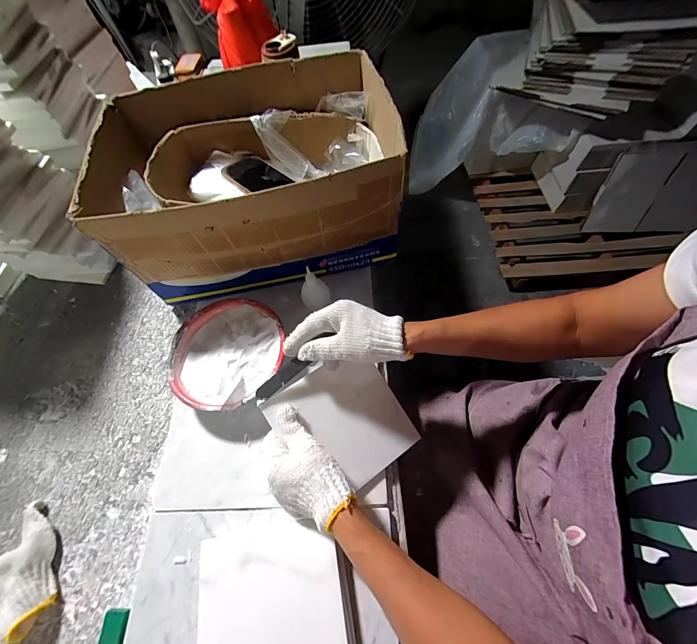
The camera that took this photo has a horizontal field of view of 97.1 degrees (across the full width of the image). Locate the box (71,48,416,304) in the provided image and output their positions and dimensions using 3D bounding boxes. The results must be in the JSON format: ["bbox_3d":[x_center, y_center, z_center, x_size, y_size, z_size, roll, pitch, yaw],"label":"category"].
[{"bbox_3d":[-0.147,-0.242,0.507,0.411,0.183,0.310,-12,65,-2],"label":"box"}]

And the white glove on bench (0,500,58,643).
[{"bbox_3d":[-0.432,0.319,0.366,0.143,0.055,0.138,-30,67,-10],"label":"white glove on bench"}]

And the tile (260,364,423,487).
[{"bbox_3d":[-0.006,0.126,0.395,0.146,0.007,0.154,-33,86,-15],"label":"tile"}]

